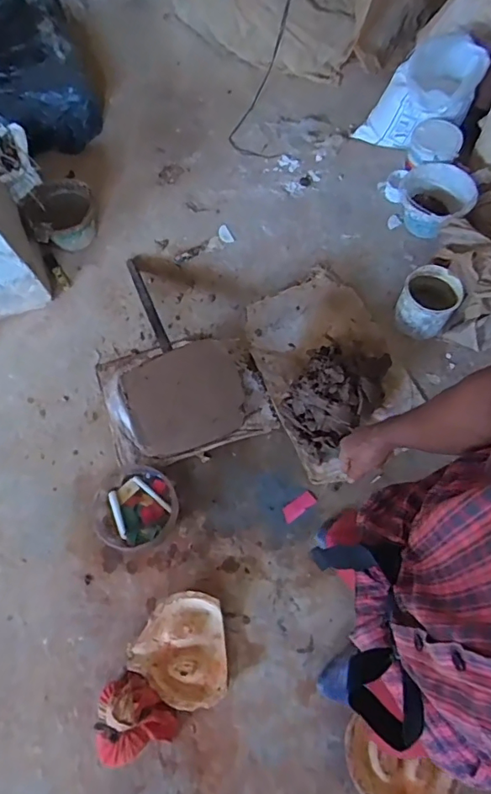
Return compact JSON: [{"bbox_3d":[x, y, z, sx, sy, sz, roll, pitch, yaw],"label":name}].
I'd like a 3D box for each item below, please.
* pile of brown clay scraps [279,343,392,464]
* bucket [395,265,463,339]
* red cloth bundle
[{"bbox_3d":[0.278,-0.031,1.486,0.367,0.206,0.247,-41,74,-15],"label":"pile of brown clay scraps"},{"bbox_3d":[0.603,-0.310,1.652,0.181,0.175,0.157,33,74,14],"label":"bucket"},{"bbox_3d":[-0.292,0.822,1.276,0.198,0.112,0.184,-1,68,2],"label":"red cloth bundle"}]

